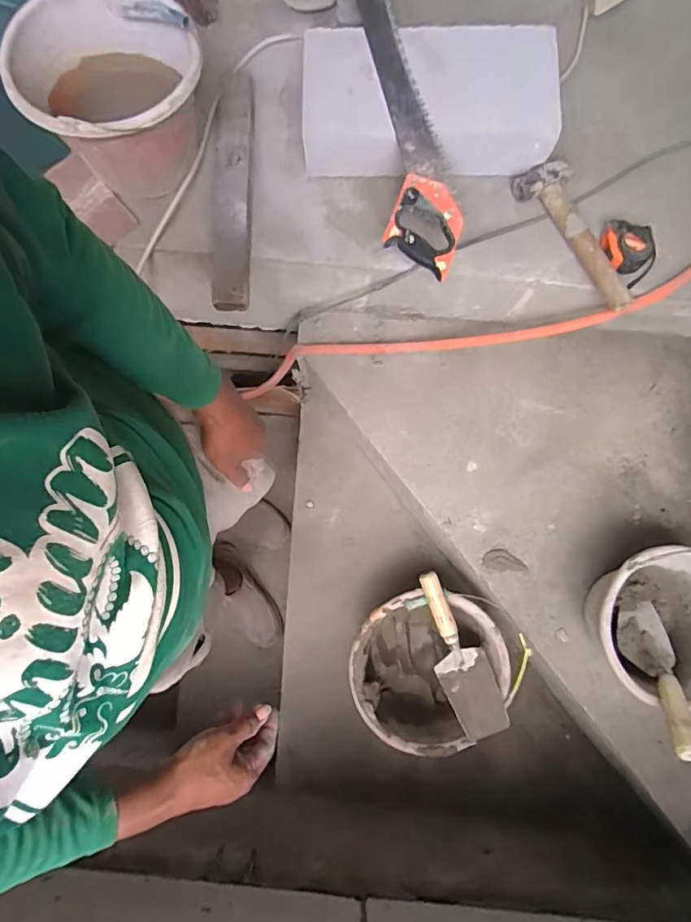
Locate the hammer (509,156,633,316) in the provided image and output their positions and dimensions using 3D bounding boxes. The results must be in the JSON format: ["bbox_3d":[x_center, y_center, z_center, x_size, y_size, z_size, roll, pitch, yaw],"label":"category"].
[{"bbox_3d":[0.404,-0.390,0.881,0.091,0.041,0.296,-32,81,-5],"label":"hammer"}]

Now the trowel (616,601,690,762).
[{"bbox_3d":[0.508,0.338,0.818,0.083,0.261,0.078,4,112,11],"label":"trowel"}]

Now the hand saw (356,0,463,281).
[{"bbox_3d":[0.089,-0.559,0.841,0.112,0.041,0.552,-10,80,-1],"label":"hand saw"}]

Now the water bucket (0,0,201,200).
[{"bbox_3d":[-0.359,-0.588,0.847,0.264,0.216,0.262,0,80,1],"label":"water bucket"}]

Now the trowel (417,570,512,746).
[{"bbox_3d":[0.201,0.350,0.928,0.093,0.050,0.299,-25,80,-4],"label":"trowel"}]

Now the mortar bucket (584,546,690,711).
[{"bbox_3d":[0.523,0.271,0.883,0.229,0.174,0.229,0,80,1],"label":"mortar bucket"}]

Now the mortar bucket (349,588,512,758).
[{"bbox_3d":[0.153,0.400,1.047,0.267,0.230,0.282,0,80,1],"label":"mortar bucket"}]

